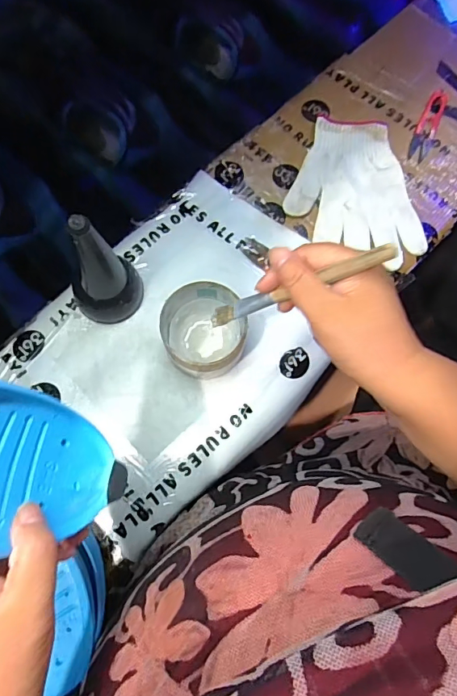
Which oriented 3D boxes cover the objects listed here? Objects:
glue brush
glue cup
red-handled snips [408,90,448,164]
[{"bbox_3d":[0.045,-0.042,0.332,0.006,0.155,0.013,12,67,-44],"label":"glue brush"},{"bbox_3d":[-0.024,-0.015,0.457,0.077,0.056,0.081,1,74,-2],"label":"glue cup"},{"bbox_3d":[0.243,-0.270,0.565,0.025,0.012,0.103,22,74,4],"label":"red-handled snips"}]

